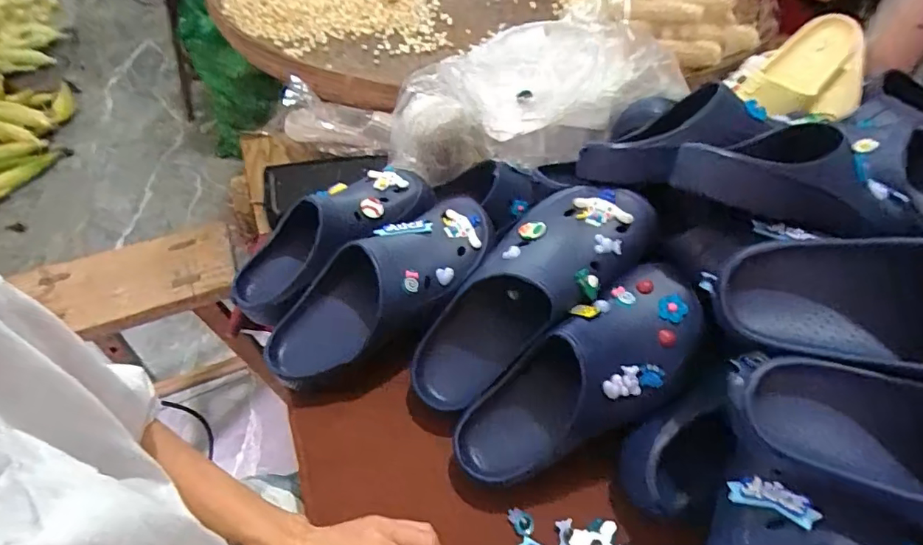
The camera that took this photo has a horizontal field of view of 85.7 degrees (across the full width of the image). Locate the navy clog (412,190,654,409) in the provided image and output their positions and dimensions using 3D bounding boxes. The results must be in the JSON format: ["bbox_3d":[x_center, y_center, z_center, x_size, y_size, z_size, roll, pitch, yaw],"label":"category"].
[{"bbox_3d":[0.074,0.001,0.509,0.261,0.093,0.126,-44,57,6],"label":"navy clog"}]

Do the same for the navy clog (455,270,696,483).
[{"bbox_3d":[0.104,0.094,0.452,0.263,0.075,0.105,-39,56,6],"label":"navy clog"}]

